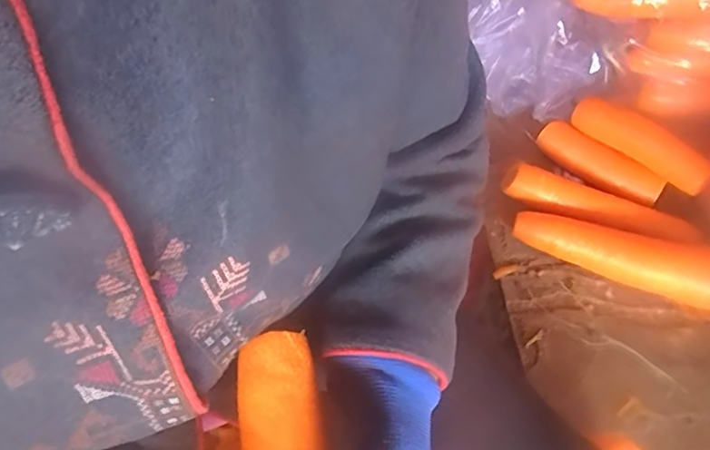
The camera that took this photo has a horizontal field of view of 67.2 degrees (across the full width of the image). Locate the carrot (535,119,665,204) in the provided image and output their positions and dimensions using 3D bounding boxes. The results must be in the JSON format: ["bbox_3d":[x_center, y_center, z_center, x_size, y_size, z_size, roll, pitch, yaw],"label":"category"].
[{"bbox_3d":[0.275,-0.071,0.610,0.034,0.039,0.142,-34,63,-22],"label":"carrot"}]

